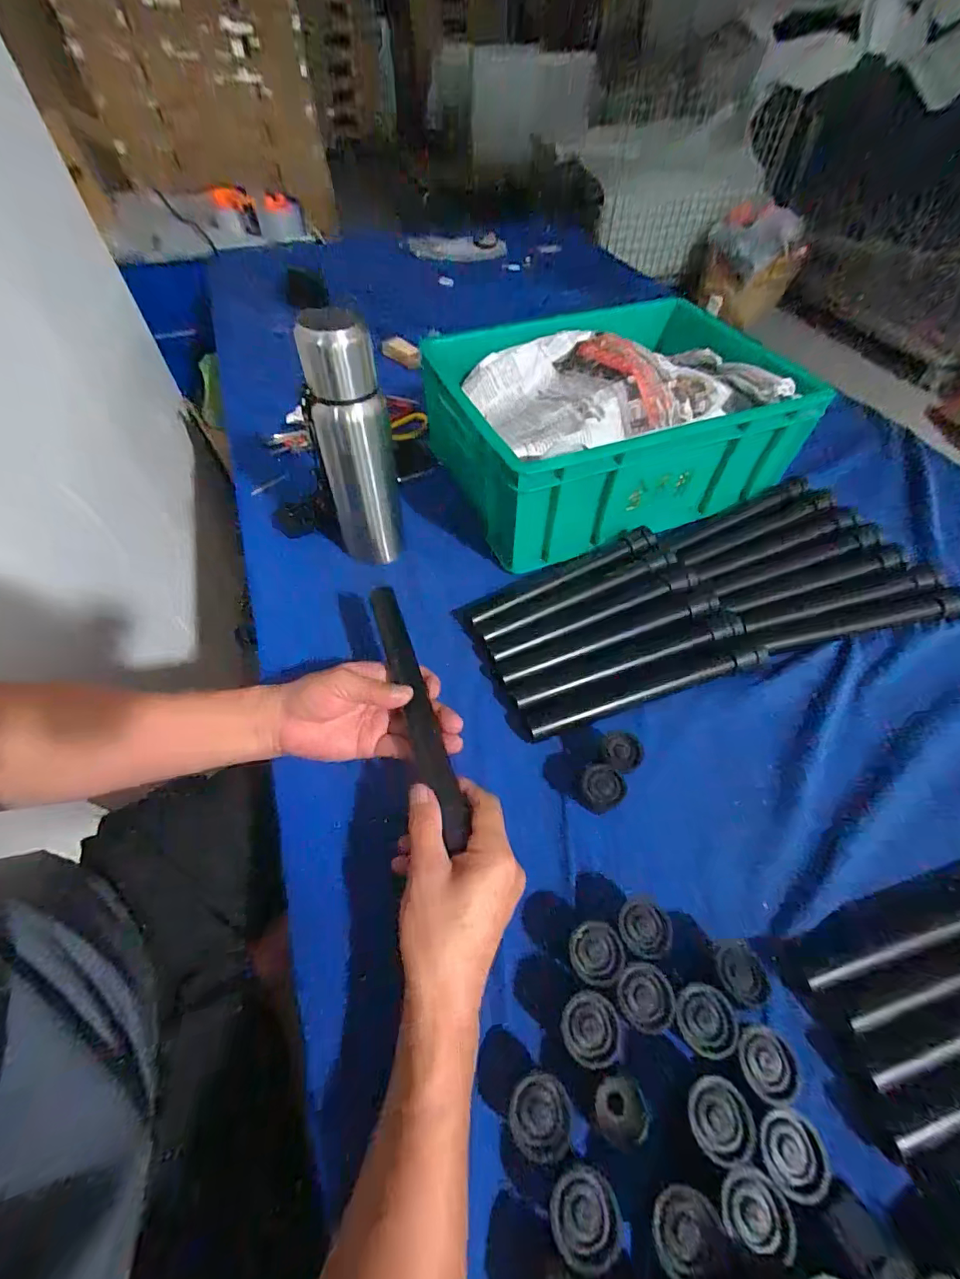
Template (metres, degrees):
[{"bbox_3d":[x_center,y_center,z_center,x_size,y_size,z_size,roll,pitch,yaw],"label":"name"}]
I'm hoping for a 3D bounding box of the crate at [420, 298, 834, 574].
[{"bbox_3d":[0.168,-0.283,0.603,0.412,0.156,0.293,-19,56,-14],"label":"crate"}]

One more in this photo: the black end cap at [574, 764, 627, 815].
[{"bbox_3d":[0.097,0.122,0.377,0.035,0.020,0.034,0,54,0],"label":"black end cap"}]

